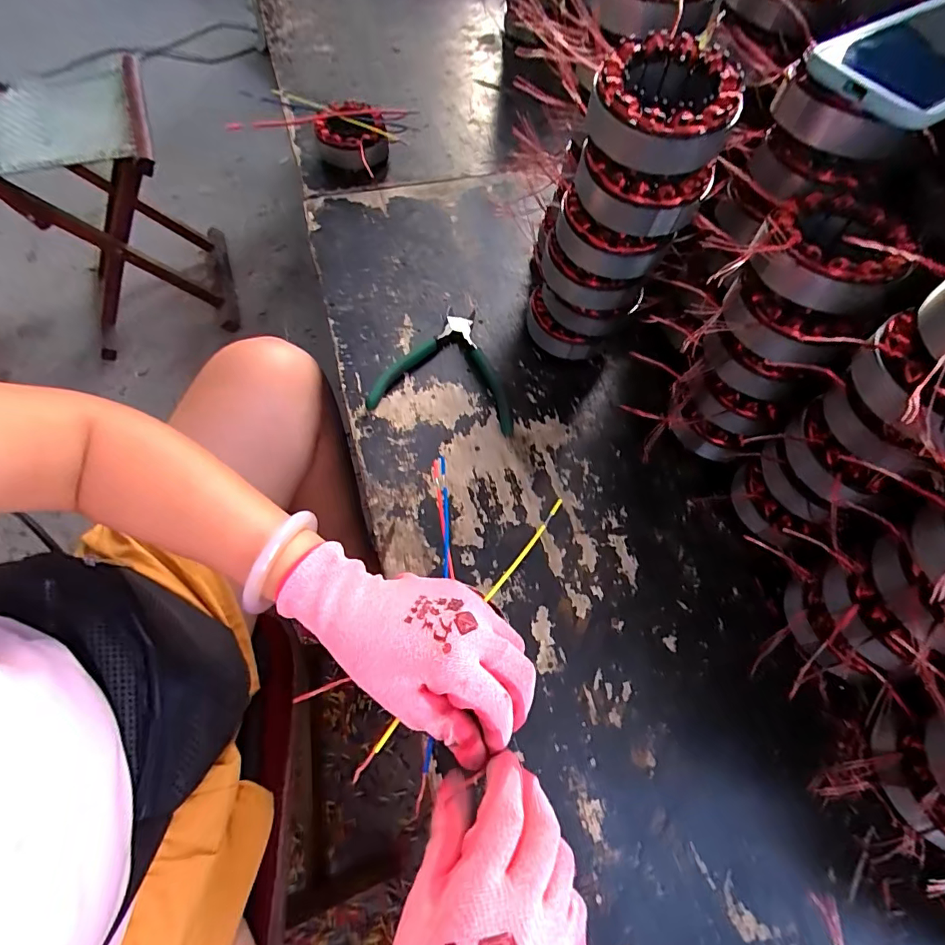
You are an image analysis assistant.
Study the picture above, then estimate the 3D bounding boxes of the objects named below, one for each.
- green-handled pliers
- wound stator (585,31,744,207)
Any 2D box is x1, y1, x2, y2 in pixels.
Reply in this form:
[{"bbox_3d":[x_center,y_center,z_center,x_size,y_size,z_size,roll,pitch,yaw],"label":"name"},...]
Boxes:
[{"bbox_3d":[-0.020,-0.105,0.457,0.132,0.018,0.129,9,64,4],"label":"green-handled pliers"},{"bbox_3d":[0.117,-0.224,0.300,0.088,0.049,0.083,18,65,7],"label":"wound stator"}]

